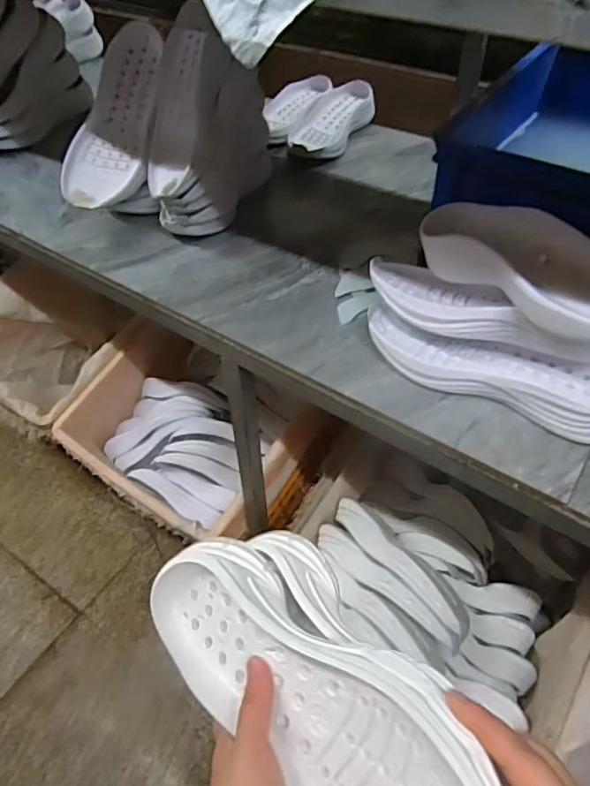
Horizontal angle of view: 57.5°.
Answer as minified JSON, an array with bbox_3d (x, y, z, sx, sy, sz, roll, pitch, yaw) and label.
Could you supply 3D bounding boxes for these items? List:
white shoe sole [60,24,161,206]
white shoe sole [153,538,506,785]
[{"bbox_3d":[-0.250,-0.390,0.770,0.107,0.040,0.268,18,91,17],"label":"white shoe sole"},{"bbox_3d":[0.005,0.192,0.341,0.277,0.055,0.108,22,95,38],"label":"white shoe sole"}]

